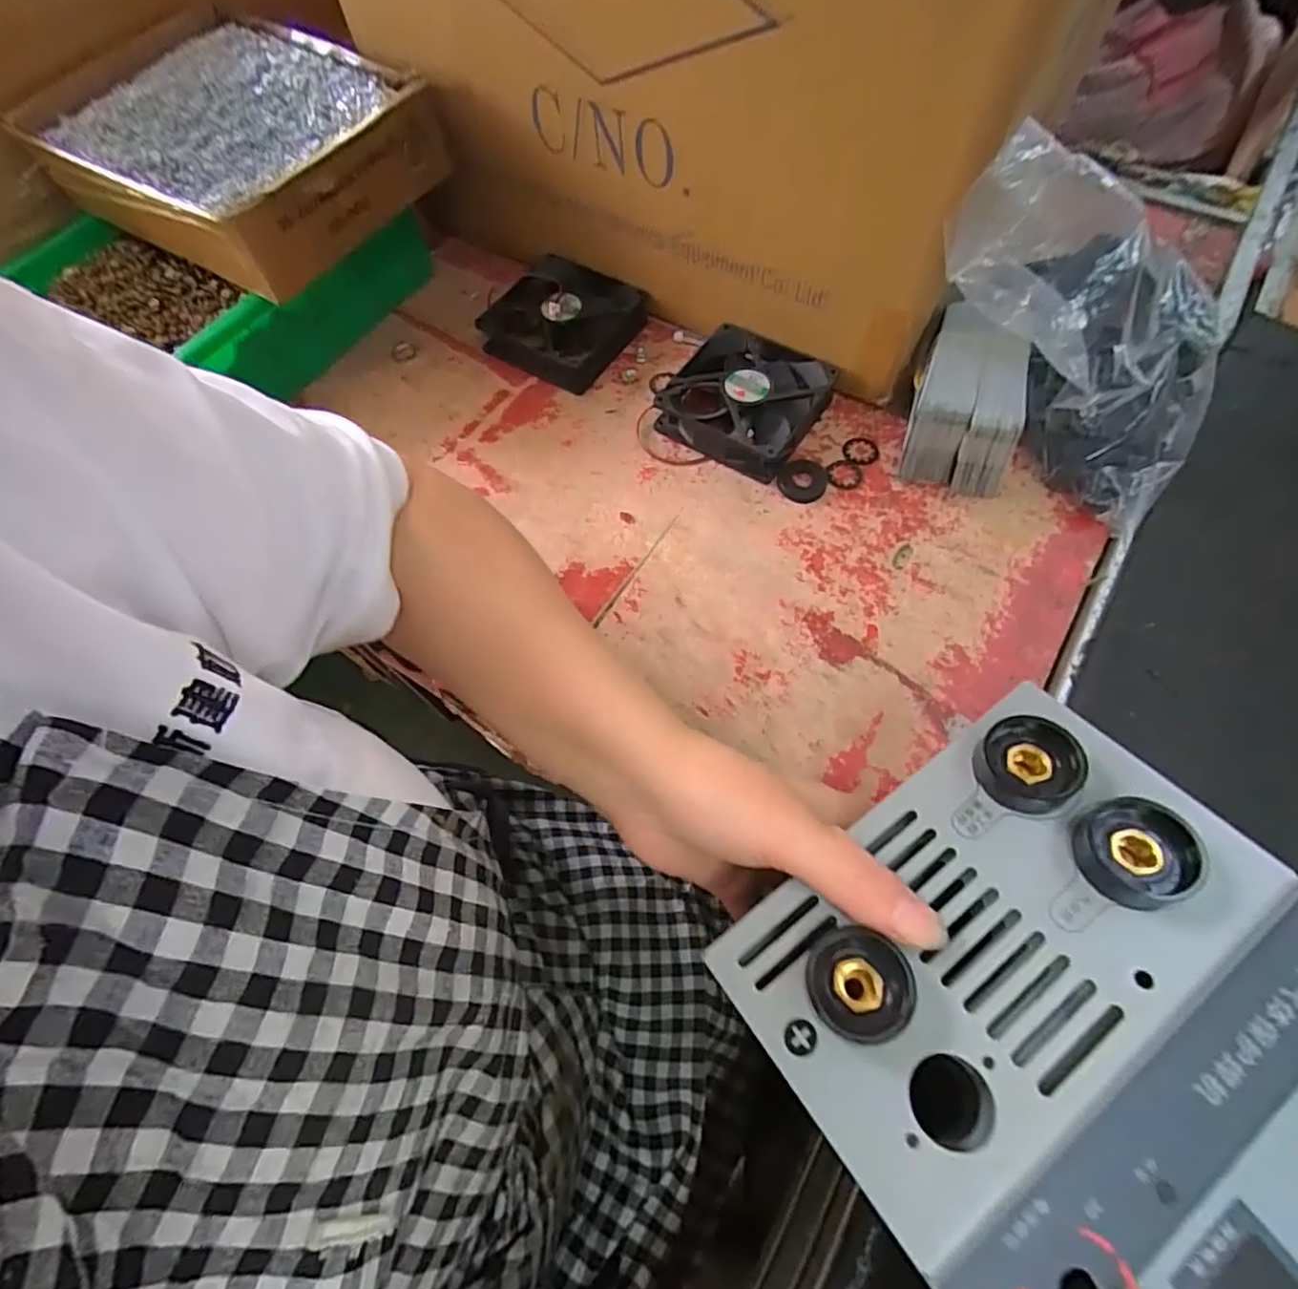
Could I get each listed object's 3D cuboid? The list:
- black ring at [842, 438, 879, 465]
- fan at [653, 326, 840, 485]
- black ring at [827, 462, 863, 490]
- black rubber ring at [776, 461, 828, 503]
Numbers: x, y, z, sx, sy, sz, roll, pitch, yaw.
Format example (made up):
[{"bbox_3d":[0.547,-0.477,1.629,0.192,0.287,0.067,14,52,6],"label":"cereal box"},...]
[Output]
[{"bbox_3d":[0.140,-0.129,0.409,0.023,0.004,0.022,-1,64,1],"label":"black ring"},{"bbox_3d":[0.063,-0.164,0.417,0.095,0.032,0.092,32,69,16],"label":"fan"},{"bbox_3d":[0.127,-0.111,0.403,0.022,0.004,0.024,-1,64,1],"label":"black ring"},{"bbox_3d":[0.099,-0.107,0.399,0.030,0.007,0.034,14,66,8],"label":"black rubber ring"}]

